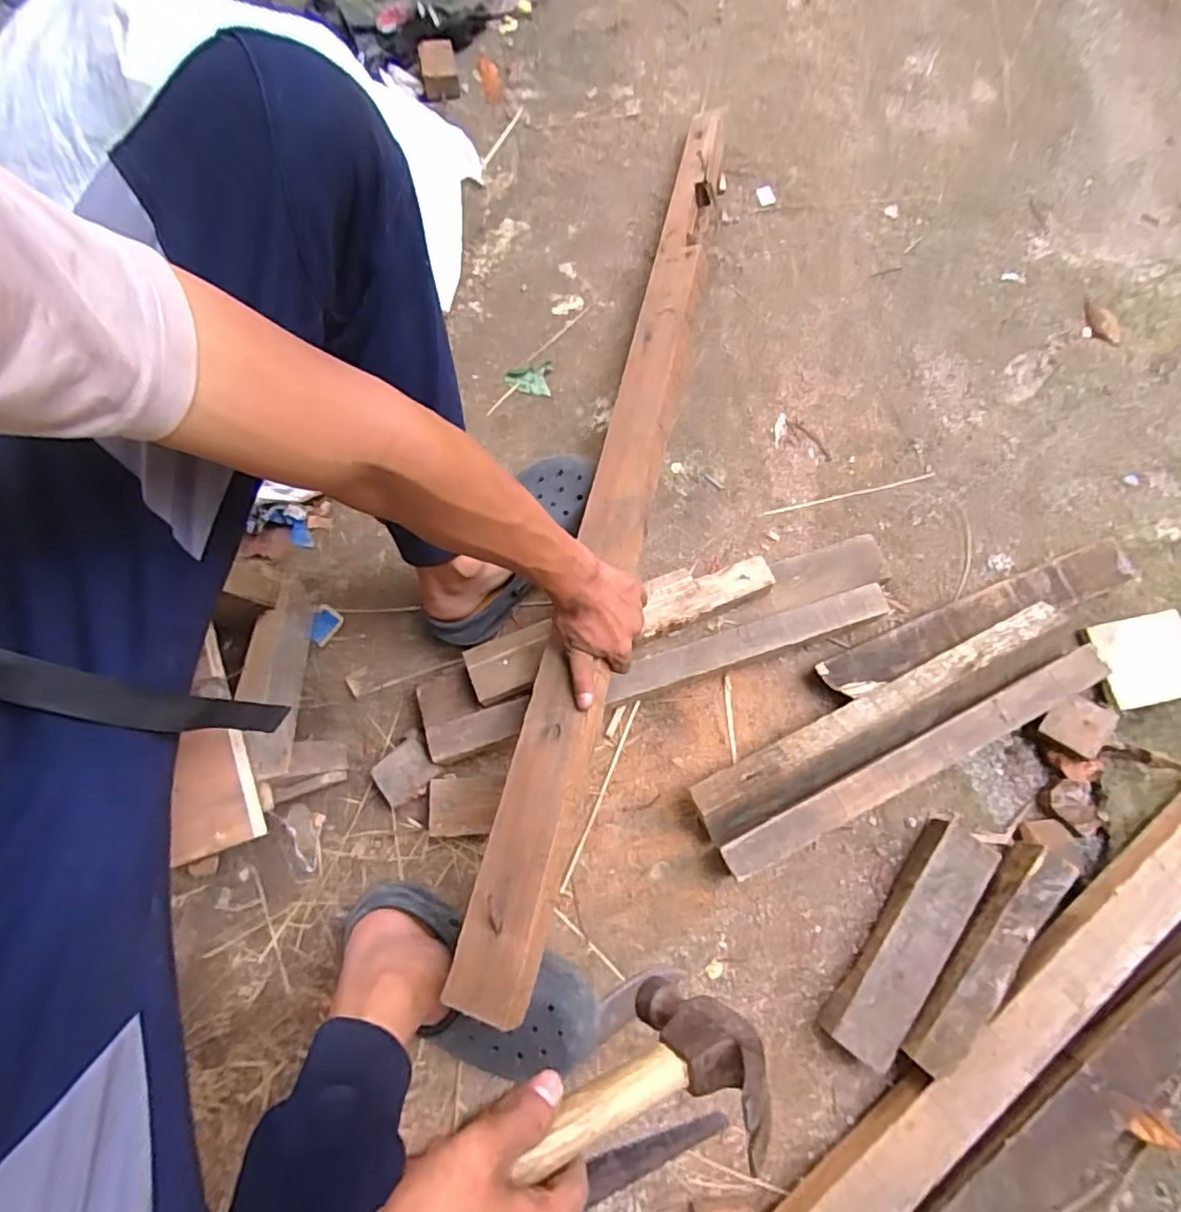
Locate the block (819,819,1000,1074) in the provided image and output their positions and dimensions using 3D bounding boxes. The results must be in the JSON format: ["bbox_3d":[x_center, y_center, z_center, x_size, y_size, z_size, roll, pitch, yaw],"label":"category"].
[{"bbox_3d":[0.332,0.346,0.651,0.065,0.048,0.251,34,79,9],"label":"block"}]

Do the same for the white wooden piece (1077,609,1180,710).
[{"bbox_3d":[0.685,0.058,0.737,0.189,0.021,0.100,-11,76,-2],"label":"white wooden piece"}]

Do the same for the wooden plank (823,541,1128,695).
[{"bbox_3d":[0.447,0.014,0.715,0.386,0.019,0.052,-21,80,-4],"label":"wooden plank"}]

